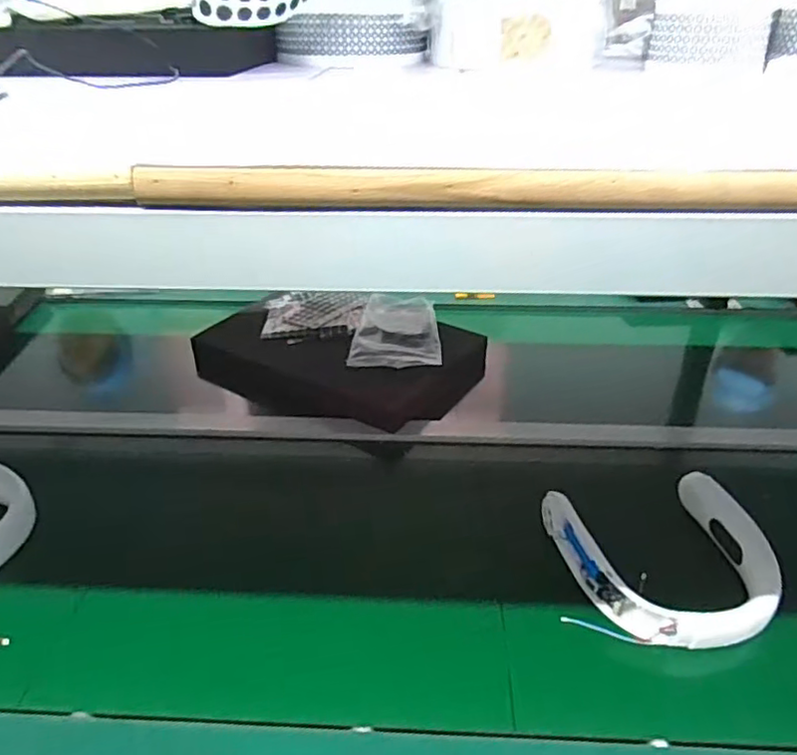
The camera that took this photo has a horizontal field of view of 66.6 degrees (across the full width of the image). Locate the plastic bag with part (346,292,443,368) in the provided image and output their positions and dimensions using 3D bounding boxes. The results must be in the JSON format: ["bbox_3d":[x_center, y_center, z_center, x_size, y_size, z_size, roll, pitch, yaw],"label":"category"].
[{"bbox_3d":[-0.001,-0.081,1.034,0.141,0.029,0.225,4,29,1],"label":"plastic bag with part"}]

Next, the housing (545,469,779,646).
[{"bbox_3d":[0.281,0.192,0.640,0.190,0.075,0.188,-3,29,-11],"label":"housing"}]

